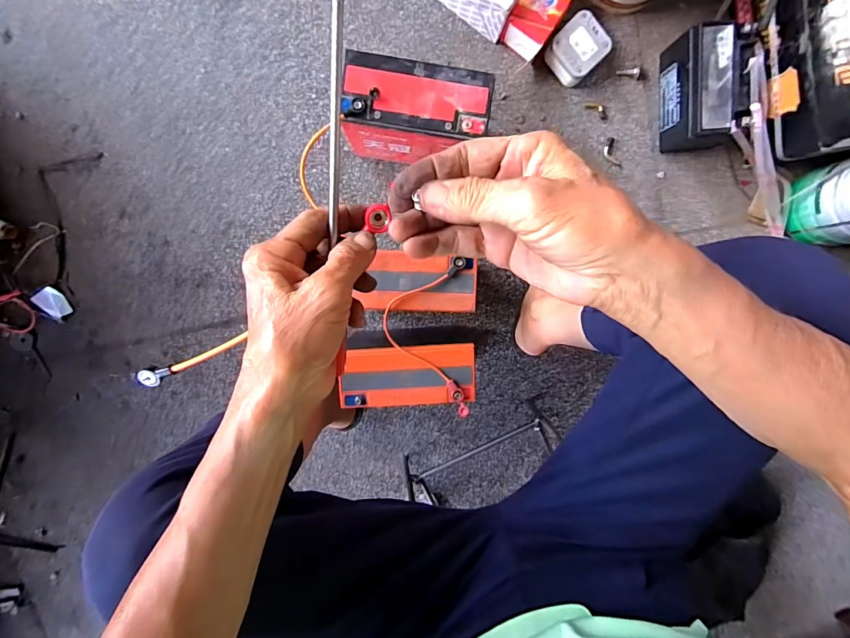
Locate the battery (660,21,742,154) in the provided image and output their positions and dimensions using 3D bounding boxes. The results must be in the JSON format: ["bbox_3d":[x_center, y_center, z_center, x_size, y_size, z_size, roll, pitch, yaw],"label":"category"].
[{"bbox_3d":[0.405,-0.331,0.611,0.073,0.103,0.163,-3,99,-2],"label":"battery"}]

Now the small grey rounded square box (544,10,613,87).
[{"bbox_3d":[0.227,-0.402,0.621,0.076,0.049,0.074,-43,98,4],"label":"small grey rounded square box"}]

